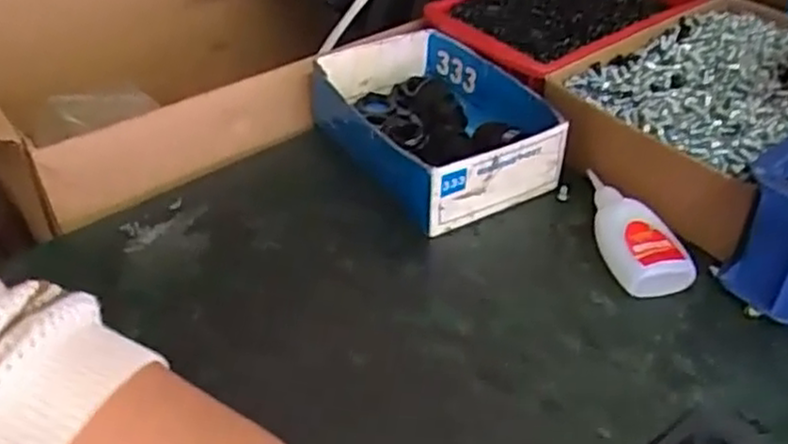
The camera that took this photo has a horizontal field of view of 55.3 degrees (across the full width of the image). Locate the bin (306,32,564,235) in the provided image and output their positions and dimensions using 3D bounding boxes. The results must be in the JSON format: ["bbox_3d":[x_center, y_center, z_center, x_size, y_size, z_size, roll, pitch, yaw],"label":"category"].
[{"bbox_3d":[0.024,-0.069,0.521,0.123,0.051,0.163,-21,44,-21],"label":"bin"}]

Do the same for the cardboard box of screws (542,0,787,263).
[{"bbox_3d":[0.214,-0.084,0.526,0.146,0.060,0.236,28,49,30],"label":"cardboard box of screws"}]

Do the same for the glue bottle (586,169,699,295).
[{"bbox_3d":[0.140,0.002,0.454,0.044,0.027,0.103,-7,41,-6],"label":"glue bottle"}]

